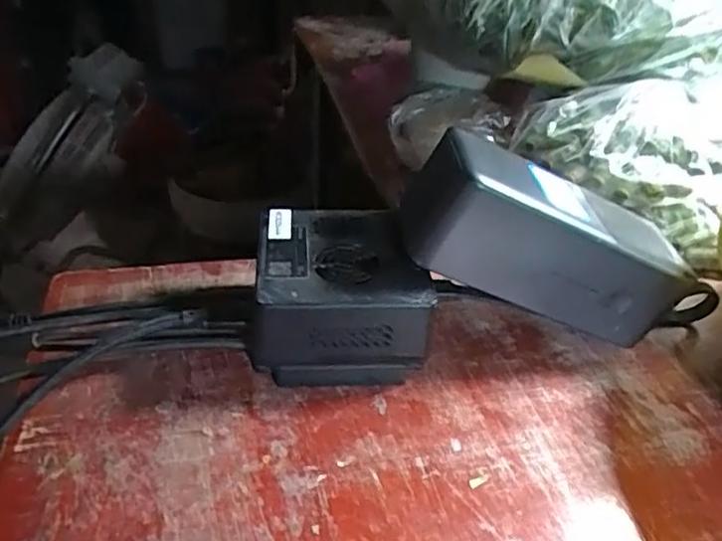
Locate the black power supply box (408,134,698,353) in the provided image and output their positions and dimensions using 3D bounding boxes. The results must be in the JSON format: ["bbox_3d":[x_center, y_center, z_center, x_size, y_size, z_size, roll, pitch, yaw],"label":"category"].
[{"bbox_3d":[0.086,-0.013,0.282,0.129,0.053,0.047,24,36,-12],"label":"black power supply box"}]

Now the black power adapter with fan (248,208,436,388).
[{"bbox_3d":[-0.012,0.011,0.286,0.074,0.055,0.068,-1,38,-7],"label":"black power adapter with fan"}]

